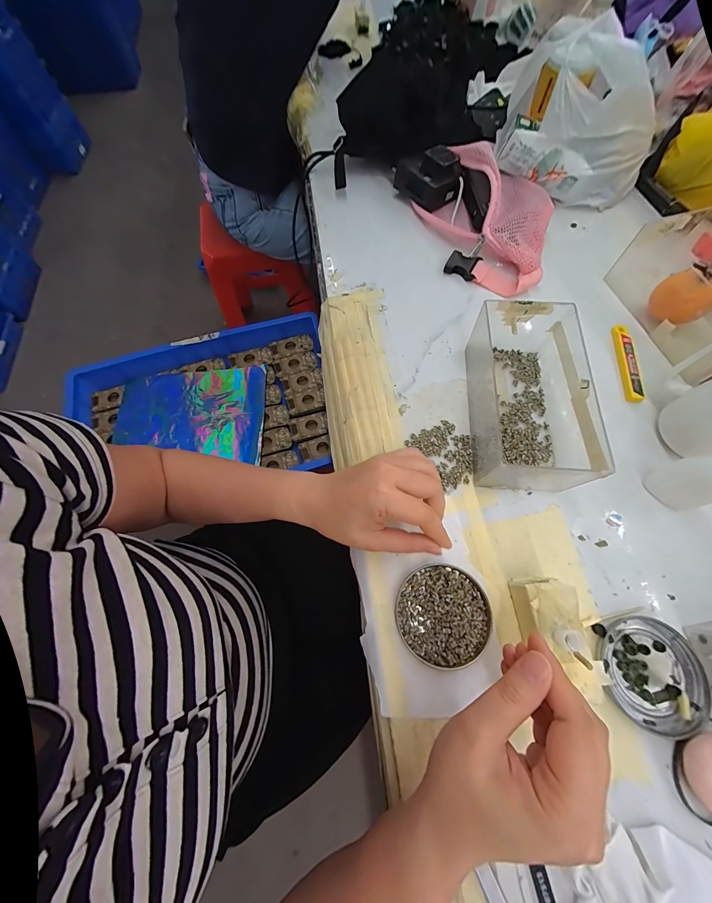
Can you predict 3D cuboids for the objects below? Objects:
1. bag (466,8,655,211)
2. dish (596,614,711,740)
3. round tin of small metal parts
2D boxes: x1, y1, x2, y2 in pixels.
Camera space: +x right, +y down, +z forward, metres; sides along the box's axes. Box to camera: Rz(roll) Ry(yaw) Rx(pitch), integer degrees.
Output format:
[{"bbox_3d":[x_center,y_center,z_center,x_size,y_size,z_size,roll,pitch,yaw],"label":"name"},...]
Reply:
[{"bbox_3d":[0.291,-0.456,0.423,0.179,0.127,0.211,-30,72,-11],"label":"bag"},{"bbox_3d":[0.240,0.179,0.249,0.078,0.007,0.076,0,69,0],"label":"dish"},{"bbox_3d":[0.075,0.139,0.264,0.077,0.014,0.076,0,69,0],"label":"round tin of small metal parts"}]

